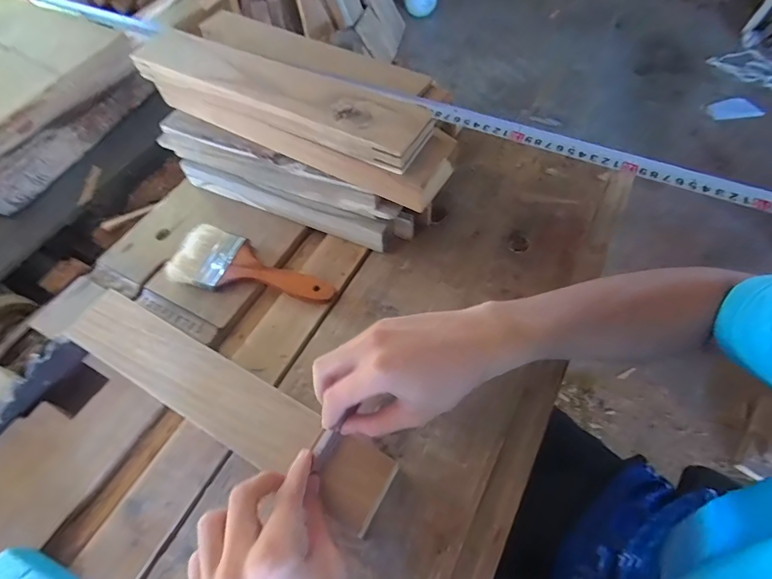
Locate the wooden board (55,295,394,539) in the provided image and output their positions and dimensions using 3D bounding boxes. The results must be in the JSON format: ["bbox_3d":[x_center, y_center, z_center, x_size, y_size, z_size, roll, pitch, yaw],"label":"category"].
[{"bbox_3d":[-0.149,0.089,0.375,0.334,0.014,0.059,24,63,18],"label":"wooden board"}]

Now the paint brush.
[{"bbox_3d":[-0.143,-0.020,0.466,0.182,0.023,0.073,16,60,12],"label":"paint brush"}]

